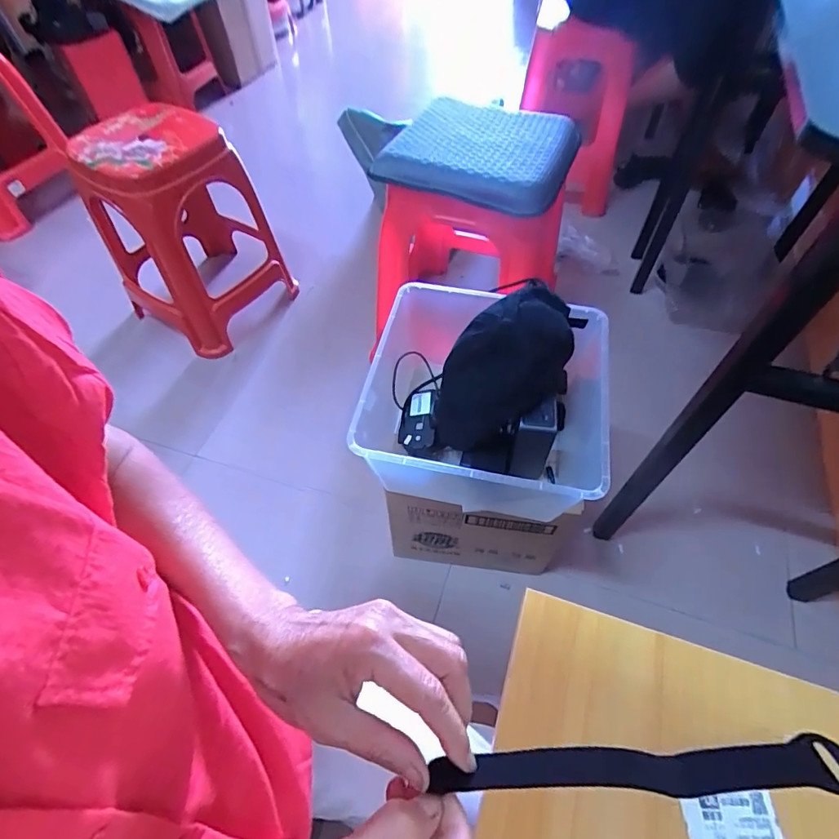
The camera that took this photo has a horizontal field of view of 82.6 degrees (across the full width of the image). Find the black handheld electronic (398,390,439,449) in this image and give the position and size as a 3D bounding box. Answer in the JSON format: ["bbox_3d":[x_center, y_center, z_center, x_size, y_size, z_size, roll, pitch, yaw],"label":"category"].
[{"bbox_3d":[-0.003,0.001,0.696,0.062,0.017,0.097,-11,54,27],"label":"black handheld electronic"}]

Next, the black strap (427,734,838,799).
[{"bbox_3d":[0.103,0.167,0.227,0.192,0.016,0.019,-4,55,5],"label":"black strap"}]

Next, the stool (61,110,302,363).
[{"bbox_3d":[-0.576,-0.467,1.155,0.379,0.428,0.323,32,62,21],"label":"stool"}]

